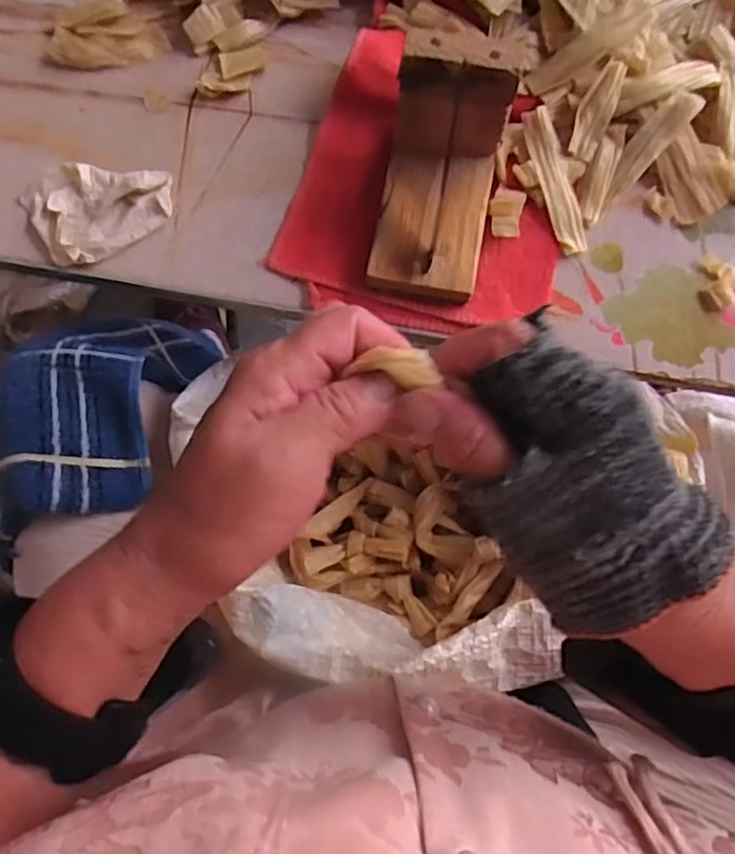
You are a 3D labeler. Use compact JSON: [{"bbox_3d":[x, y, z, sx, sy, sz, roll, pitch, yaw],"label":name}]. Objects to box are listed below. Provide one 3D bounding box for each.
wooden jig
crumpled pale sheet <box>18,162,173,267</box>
[{"bbox_3d":[0.038,-0.134,0.342,0.060,0.075,0.104,10,75,3],"label":"wooden jig"},{"bbox_3d":[-0.160,-0.135,0.381,0.080,0.015,0.063,-34,78,-8],"label":"crumpled pale sheet"}]

